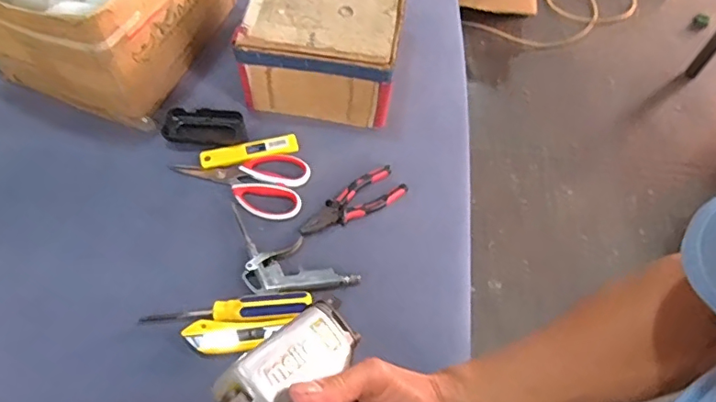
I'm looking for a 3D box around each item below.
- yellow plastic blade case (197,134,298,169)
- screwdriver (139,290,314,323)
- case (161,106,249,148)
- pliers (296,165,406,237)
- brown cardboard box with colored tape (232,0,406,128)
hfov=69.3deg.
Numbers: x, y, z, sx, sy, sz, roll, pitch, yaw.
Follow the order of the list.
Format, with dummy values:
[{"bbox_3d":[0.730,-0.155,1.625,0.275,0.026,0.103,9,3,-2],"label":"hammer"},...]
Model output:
[{"bbox_3d":[-0.150,-0.069,0.722,0.134,0.006,0.031,-12,61,-11],"label":"yellow plastic blade case"},{"bbox_3d":[-0.152,0.126,0.600,0.192,0.027,0.032,-4,60,-6],"label":"screwdriver"},{"bbox_3d":[-0.216,-0.105,0.735,0.109,0.019,0.055,3,59,-2],"label":"case"},{"bbox_3d":[-0.007,0.004,0.689,0.152,0.011,0.053,-30,66,-20],"label":"pliers"},{"bbox_3d":[-0.046,-0.242,0.758,0.204,0.122,0.206,9,59,2],"label":"brown cardboard box with colored tape"}]

